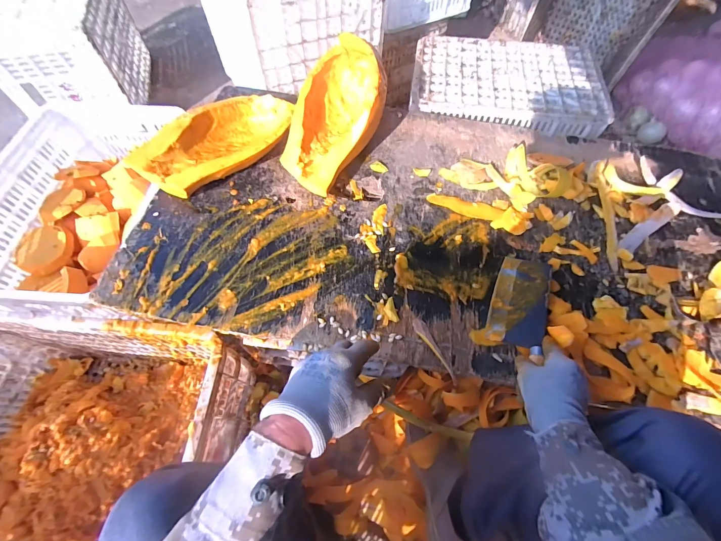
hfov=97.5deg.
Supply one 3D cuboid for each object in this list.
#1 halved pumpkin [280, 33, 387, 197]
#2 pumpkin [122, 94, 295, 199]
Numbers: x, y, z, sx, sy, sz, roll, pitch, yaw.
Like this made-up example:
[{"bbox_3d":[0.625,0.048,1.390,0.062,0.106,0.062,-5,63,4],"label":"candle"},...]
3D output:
[{"bbox_3d":[-0.048,-0.319,0.651,0.172,0.139,0.332,14,63,6],"label":"halved pumpkin"},{"bbox_3d":[-0.280,-0.255,0.638,0.313,0.081,0.159,-40,70,-20],"label":"pumpkin"}]

